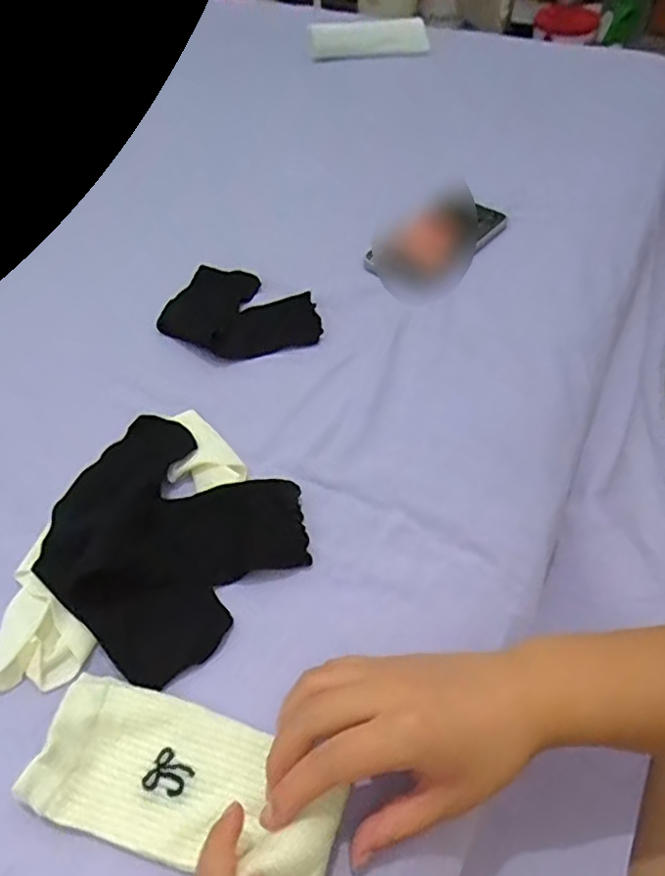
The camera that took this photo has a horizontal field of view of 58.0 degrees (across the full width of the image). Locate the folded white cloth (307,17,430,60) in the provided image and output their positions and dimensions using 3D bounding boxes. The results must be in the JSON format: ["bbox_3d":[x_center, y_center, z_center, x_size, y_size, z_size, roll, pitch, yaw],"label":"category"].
[{"bbox_3d":[0.054,-0.605,0.906,0.178,0.046,0.026,2,52,3],"label":"folded white cloth"}]

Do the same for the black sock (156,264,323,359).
[{"bbox_3d":[-0.081,-0.110,0.538,0.146,0.014,0.100,29,58,22],"label":"black sock"}]

